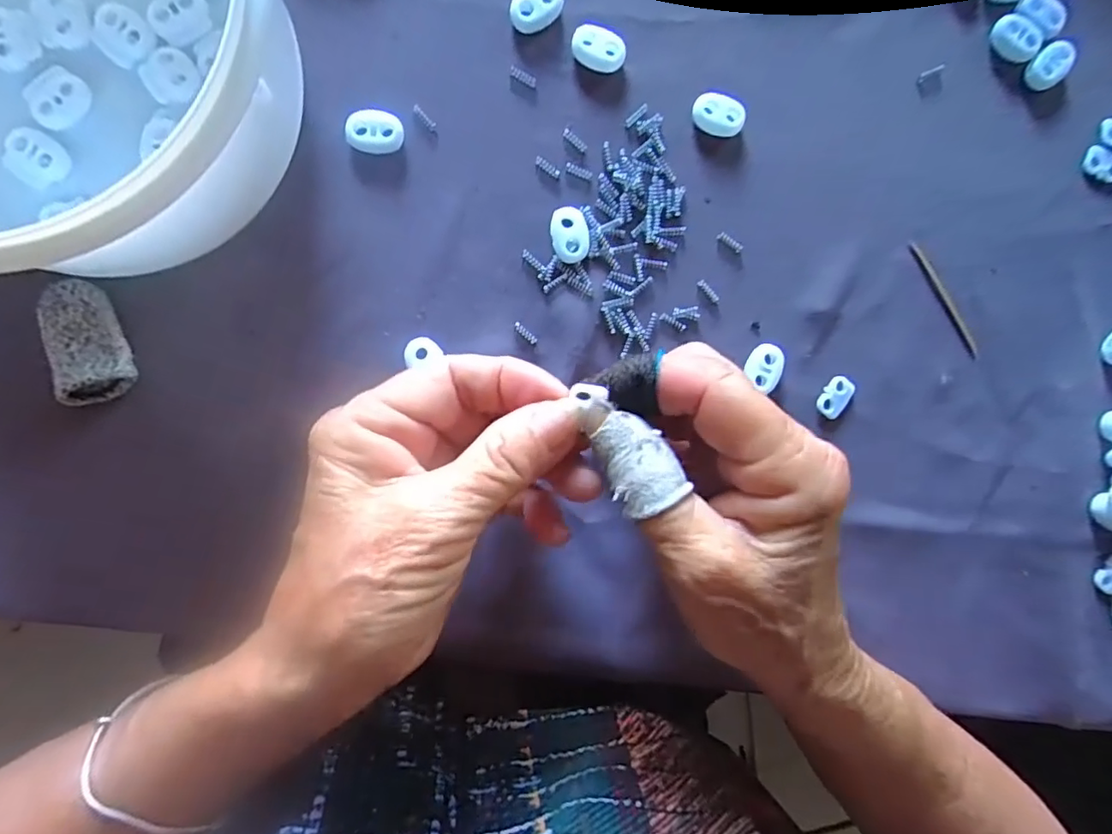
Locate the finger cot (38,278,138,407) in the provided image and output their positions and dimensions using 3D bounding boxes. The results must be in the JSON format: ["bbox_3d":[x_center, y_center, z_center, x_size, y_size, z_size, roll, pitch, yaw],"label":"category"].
[{"bbox_3d":[-0.182,-0.029,0.218,0.027,0.010,0.045,-18,93,-5],"label":"finger cot"}]

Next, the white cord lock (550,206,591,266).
[{"bbox_3d":[0.006,-0.076,0.238,0.015,0.004,0.023,-10,93,-6],"label":"white cord lock"}]

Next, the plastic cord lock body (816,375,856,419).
[{"bbox_3d":[0.125,-0.009,0.254,0.012,0.004,0.019,37,88,-6],"label":"plastic cord lock body"}]

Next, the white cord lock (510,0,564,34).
[{"bbox_3d":[-0.008,-0.167,0.232,0.022,0.006,0.015,-33,95,-4],"label":"white cord lock"}]

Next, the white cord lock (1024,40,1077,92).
[{"bbox_3d":[0.218,-0.155,0.250,0.017,0.009,0.016,0,94,-6],"label":"white cord lock"}]

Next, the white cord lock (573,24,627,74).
[{"bbox_3d":[0.018,-0.152,0.235,0.022,0.005,0.015,18,90,-6],"label":"white cord lock"}]

